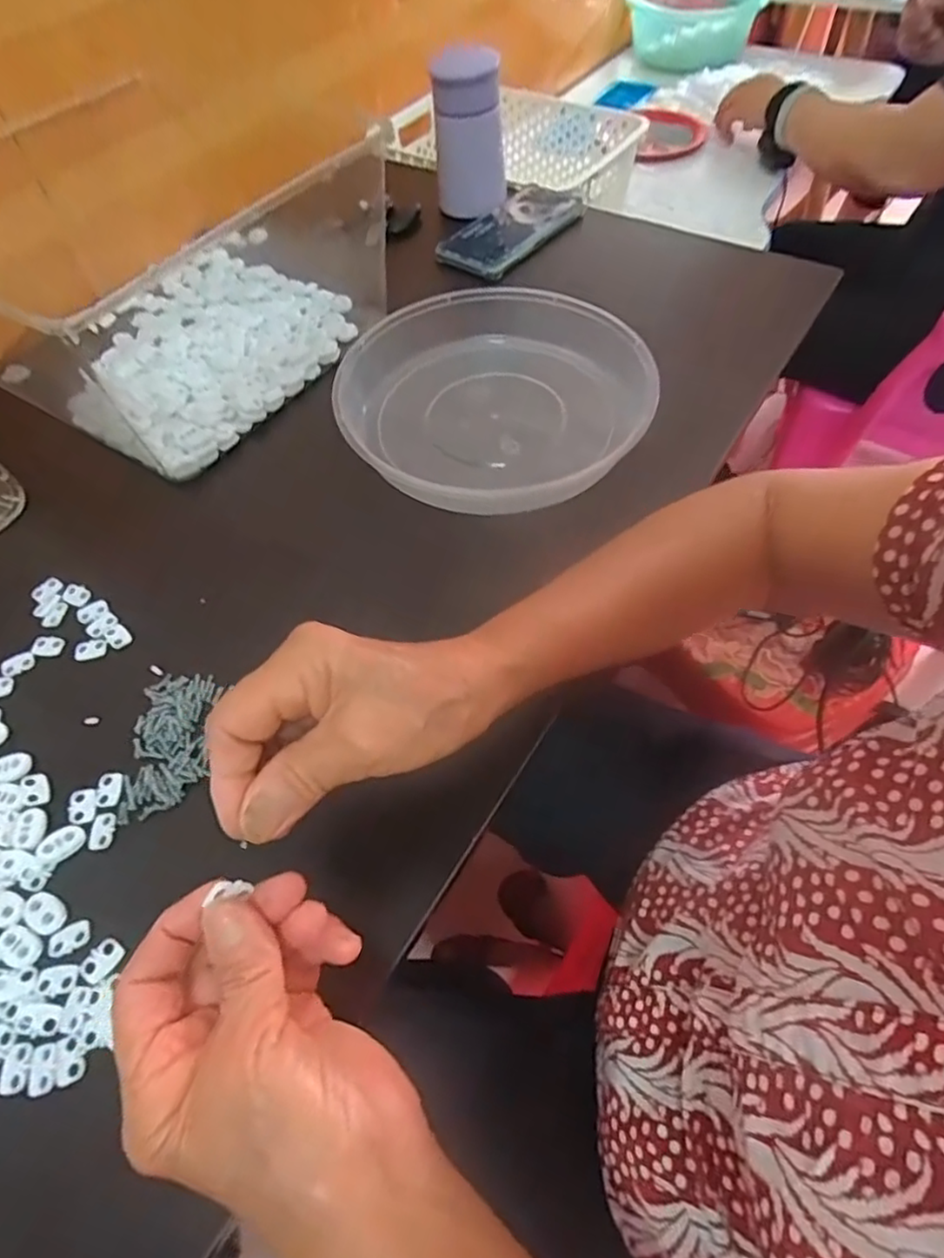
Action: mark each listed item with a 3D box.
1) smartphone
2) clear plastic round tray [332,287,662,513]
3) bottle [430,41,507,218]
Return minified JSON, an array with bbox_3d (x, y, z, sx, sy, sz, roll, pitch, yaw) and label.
[{"bbox_3d":[0.038,-0.407,0.638,0.090,0.015,0.159,33,64,22],"label":"smartphone"},{"bbox_3d":[0.018,-0.177,0.476,0.222,0.036,0.223,-1,57,2],"label":"clear plastic round tray"},{"bbox_3d":[-0.001,-0.493,0.622,0.062,0.120,0.053,-23,59,-12],"label":"bottle"}]

